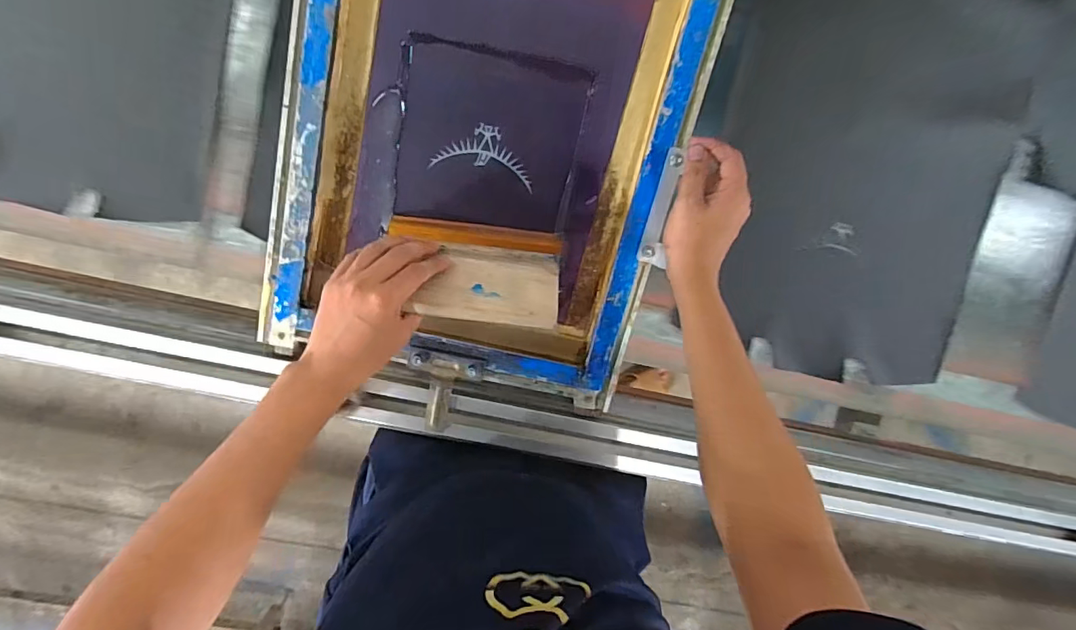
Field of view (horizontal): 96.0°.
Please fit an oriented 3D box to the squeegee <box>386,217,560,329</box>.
[{"bbox_3d":[-0.066,-0.046,0.485,0.173,0.131,0.025,8,139,-7],"label":"squeegee"}]

